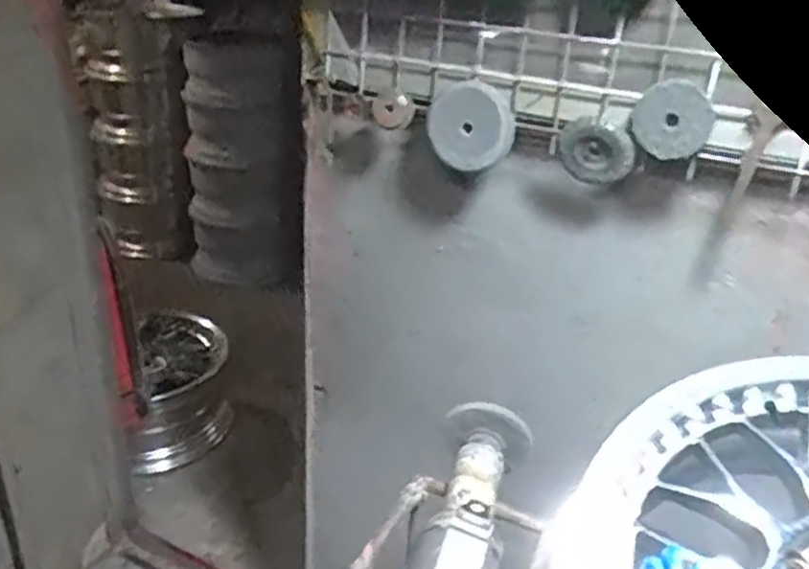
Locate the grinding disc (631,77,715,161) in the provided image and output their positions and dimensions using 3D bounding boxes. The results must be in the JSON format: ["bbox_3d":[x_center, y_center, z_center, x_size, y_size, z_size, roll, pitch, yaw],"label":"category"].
[{"bbox_3d":[0.296,-0.182,0.834,0.081,0.084,0.018,-15,2,14],"label":"grinding disc"}]

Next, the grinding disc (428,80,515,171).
[{"bbox_3d":[0.082,-0.198,0.937,0.101,0.107,0.028,-33,-11,16],"label":"grinding disc"}]

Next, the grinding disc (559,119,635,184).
[{"bbox_3d":[0.228,-0.155,0.888,0.087,0.073,0.017,18,30,26],"label":"grinding disc"}]

